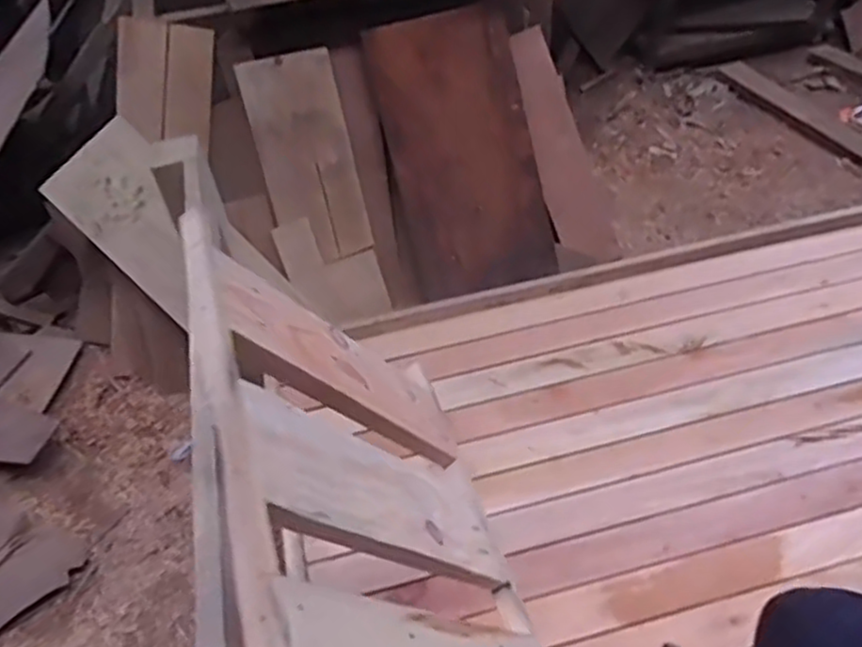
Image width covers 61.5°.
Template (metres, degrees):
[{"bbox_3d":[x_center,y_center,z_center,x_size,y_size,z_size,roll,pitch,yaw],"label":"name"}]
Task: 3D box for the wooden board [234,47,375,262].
[{"bbox_3d":[-0.295,-0.385,1.729,0.213,0.479,0.023,-17,23,-11],"label":"wooden board"}]

